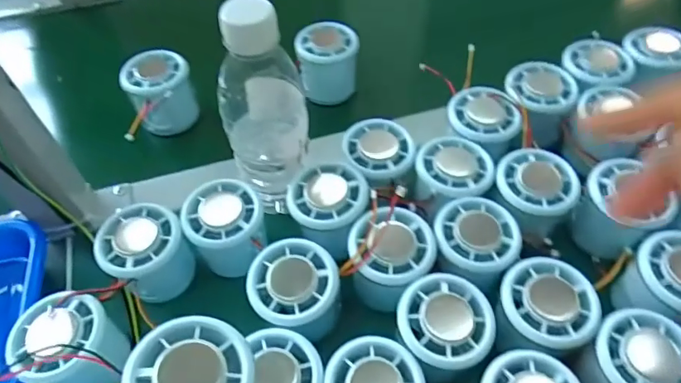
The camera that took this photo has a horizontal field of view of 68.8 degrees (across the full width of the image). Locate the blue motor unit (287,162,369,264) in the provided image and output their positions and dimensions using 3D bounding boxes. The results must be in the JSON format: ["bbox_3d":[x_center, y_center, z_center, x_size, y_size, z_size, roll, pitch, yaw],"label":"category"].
[{"bbox_3d":[-0.008,0.014,0.371,0.056,0.047,0.051,-1,54,2],"label":"blue motor unit"}]

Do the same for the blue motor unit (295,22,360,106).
[{"bbox_3d":[-0.012,-0.125,0.487,0.059,0.060,0.054,-5,54,-2],"label":"blue motor unit"}]

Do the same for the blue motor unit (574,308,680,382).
[{"bbox_3d":[0.177,0.109,0.303,0.056,0.053,0.055,-1,54,2],"label":"blue motor unit"}]

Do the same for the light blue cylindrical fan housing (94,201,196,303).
[{"bbox_3d":[-0.138,0.046,0.362,0.054,0.063,0.051,-1,54,2],"label":"light blue cylindrical fan housing"}]

